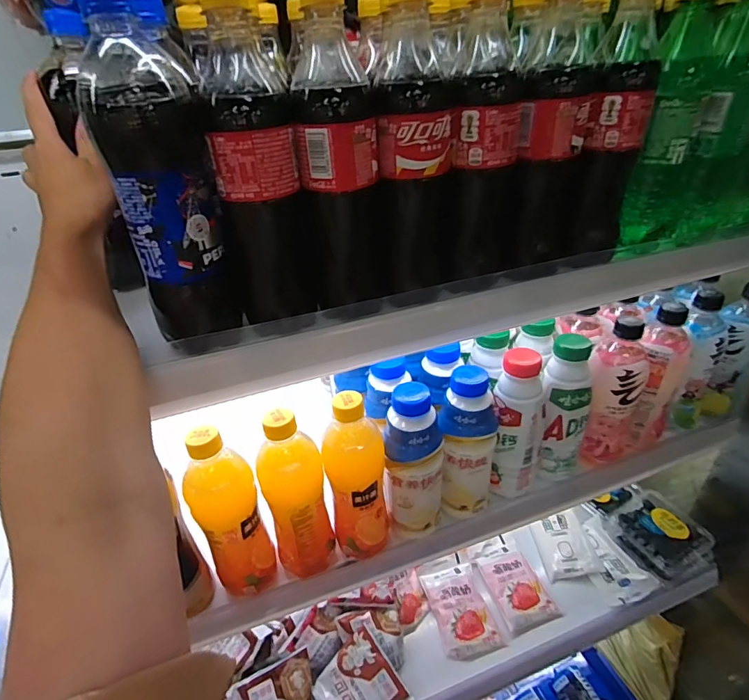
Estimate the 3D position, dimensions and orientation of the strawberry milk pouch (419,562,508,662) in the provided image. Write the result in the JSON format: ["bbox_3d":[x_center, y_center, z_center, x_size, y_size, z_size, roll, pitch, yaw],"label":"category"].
[{"bbox_3d":[0.139,0.409,0.708,0.087,0.027,0.131,-11,33,-11],"label":"strawberry milk pouch"}]

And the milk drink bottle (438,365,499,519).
[{"bbox_3d":[0.106,0.107,0.505,0.056,0.183,0.053,10,35,21],"label":"milk drink bottle"}]

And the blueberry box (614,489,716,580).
[{"bbox_3d":[0.480,0.314,0.767,0.125,0.051,0.131,-16,34,-17],"label":"blueberry box"}]

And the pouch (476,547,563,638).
[{"bbox_3d":[0.234,0.387,0.737,0.090,0.019,0.126,-13,33,-14],"label":"pouch"}]

